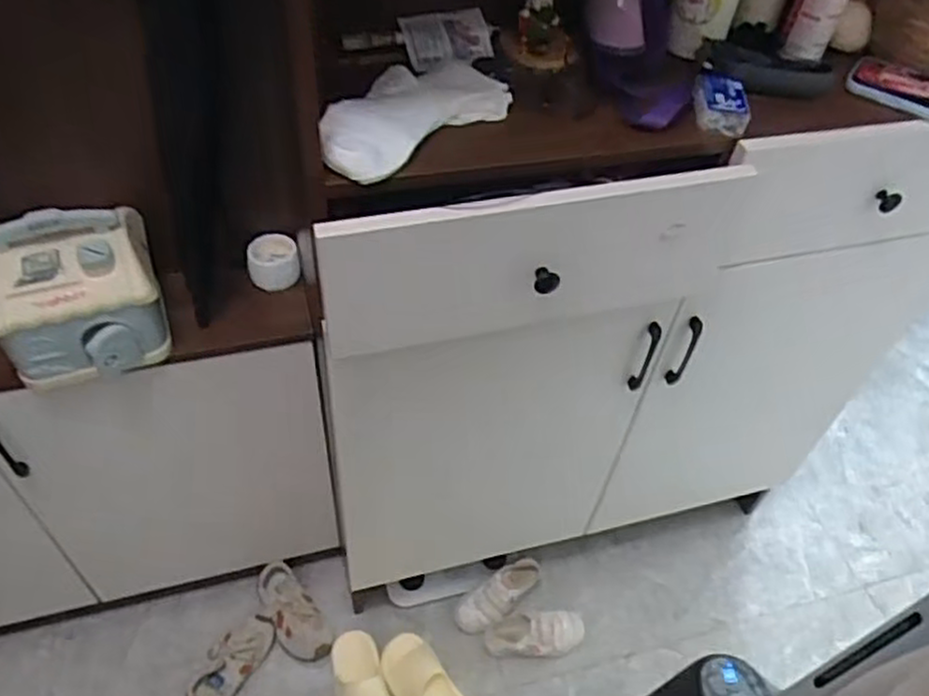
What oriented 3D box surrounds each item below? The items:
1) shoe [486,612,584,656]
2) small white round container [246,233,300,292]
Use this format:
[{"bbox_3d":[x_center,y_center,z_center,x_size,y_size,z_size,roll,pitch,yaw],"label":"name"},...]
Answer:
[{"bbox_3d":[0.132,0.535,1.383,0.195,0.055,0.081,1,50,-5],"label":"shoe"},{"bbox_3d":[-0.270,-0.123,1.042,0.069,0.045,0.065,3,50,-3],"label":"small white round container"}]

